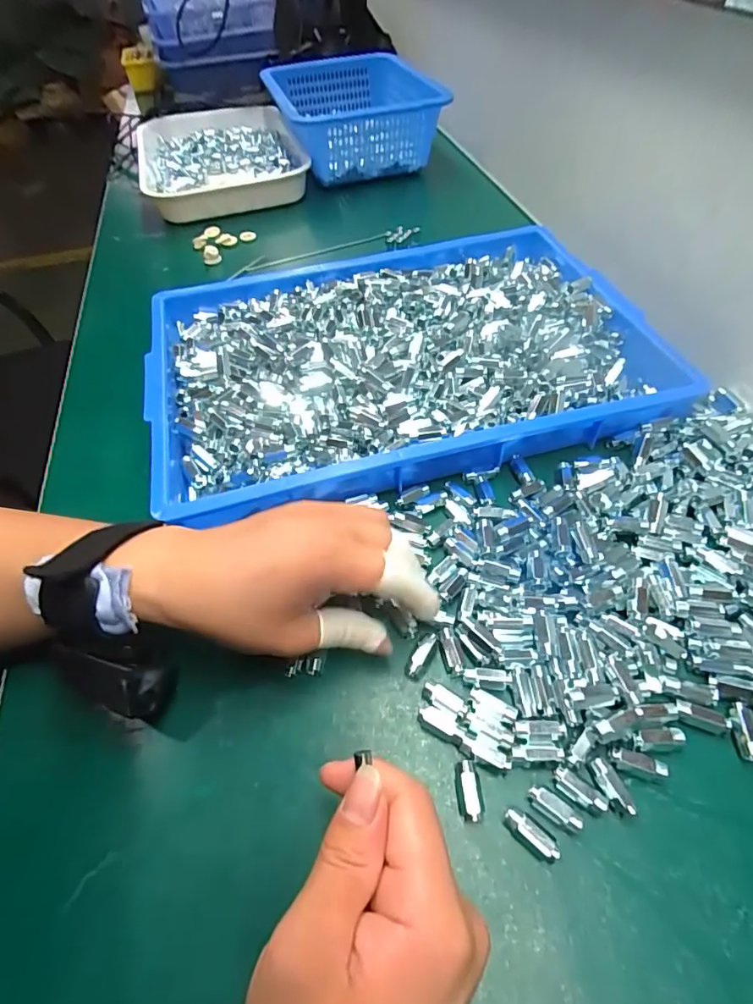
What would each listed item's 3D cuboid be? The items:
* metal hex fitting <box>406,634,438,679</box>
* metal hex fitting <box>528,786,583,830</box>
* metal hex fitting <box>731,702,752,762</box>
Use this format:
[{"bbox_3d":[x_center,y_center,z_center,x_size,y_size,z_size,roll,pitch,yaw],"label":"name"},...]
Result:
[{"bbox_3d":[0.028,0.091,0.295,0.008,0.005,0.028,30,65,20],"label":"metal hex fitting"},{"bbox_3d":[0.091,0.155,0.249,0.026,0.009,0.009,31,65,21],"label":"metal hex fitting"},{"bbox_3d":[0.201,0.124,0.265,0.012,0.008,0.028,0,58,4],"label":"metal hex fitting"}]

